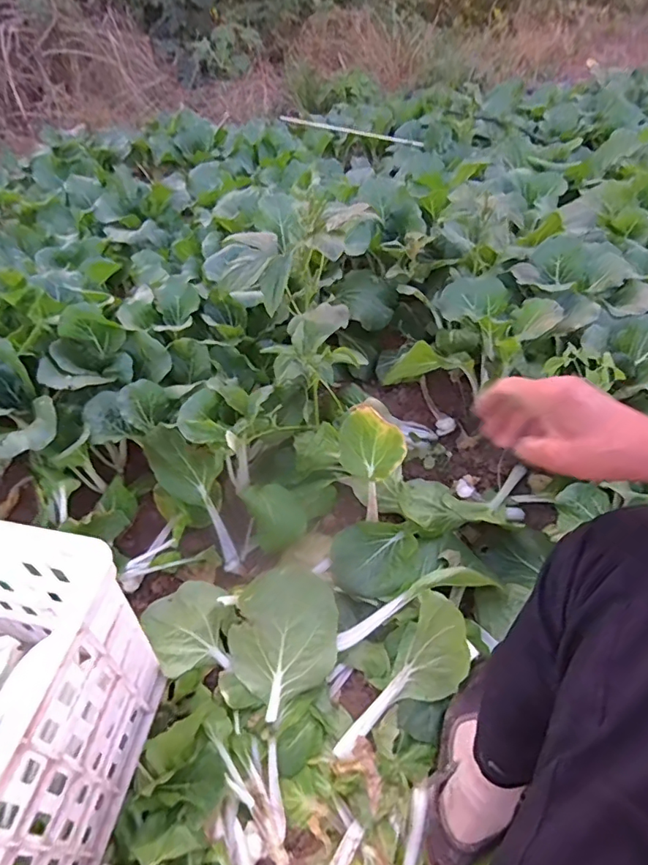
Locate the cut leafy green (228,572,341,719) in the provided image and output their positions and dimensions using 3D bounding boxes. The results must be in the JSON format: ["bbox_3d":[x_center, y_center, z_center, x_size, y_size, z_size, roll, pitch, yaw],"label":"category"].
[{"bbox_3d":[-0.051,0.268,0.666,0.138,0.054,0.172,20,69,-6],"label":"cut leafy green"}]

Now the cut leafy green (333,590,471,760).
[{"bbox_3d":[0.106,0.313,0.639,0.092,0.034,0.223,34,74,31],"label":"cut leafy green"}]

